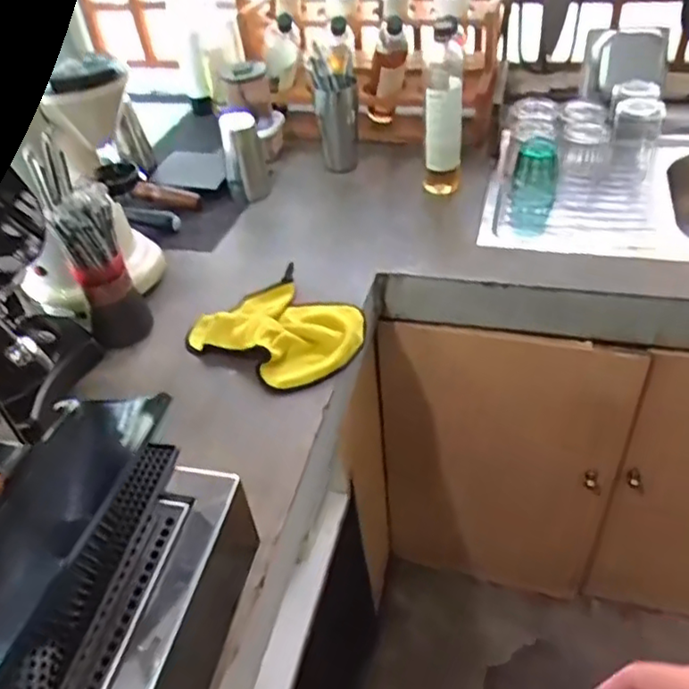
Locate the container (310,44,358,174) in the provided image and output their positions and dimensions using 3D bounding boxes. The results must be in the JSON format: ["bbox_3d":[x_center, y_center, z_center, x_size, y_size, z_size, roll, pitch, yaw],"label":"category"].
[{"bbox_3d":[-0.013,-0.433,1.222,0.076,0.222,0.099,-5,42,2],"label":"container"}]

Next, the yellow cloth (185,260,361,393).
[{"bbox_3d":[-0.081,-0.033,0.899,0.219,0.041,0.188,23,49,29],"label":"yellow cloth"}]

